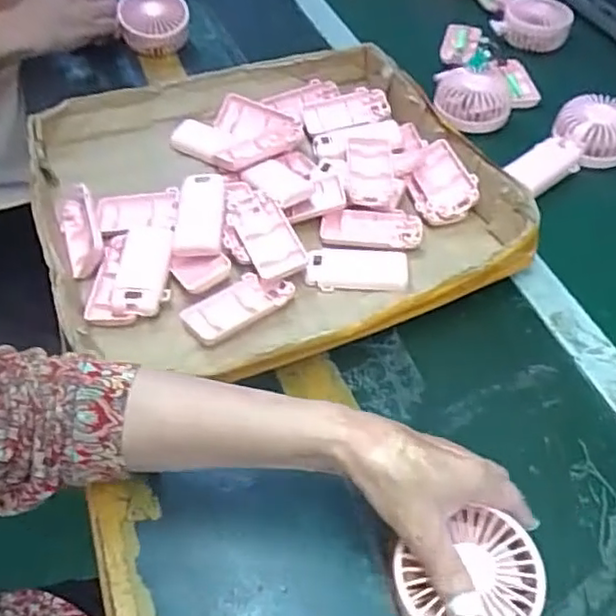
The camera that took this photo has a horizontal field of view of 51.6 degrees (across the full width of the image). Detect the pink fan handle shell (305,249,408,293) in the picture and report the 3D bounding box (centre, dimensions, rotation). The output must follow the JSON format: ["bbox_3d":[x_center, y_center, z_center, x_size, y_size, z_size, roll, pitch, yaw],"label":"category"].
[{"bbox_3d":[0.044,-0.036,0.570,0.089,0.007,0.047,3,50,-2],"label":"pink fan handle shell"}]

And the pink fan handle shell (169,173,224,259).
[{"bbox_3d":[-0.100,-0.084,0.578,0.045,0.021,0.088,0,50,-4],"label":"pink fan handle shell"}]

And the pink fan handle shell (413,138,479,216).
[{"bbox_3d":[0.135,-0.130,0.636,0.050,0.019,0.093,-34,50,23],"label":"pink fan handle shell"}]

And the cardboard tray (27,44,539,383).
[{"bbox_3d":[-0.042,-0.112,0.604,0.393,0.063,0.375,-16,53,-17],"label":"cardboard tray"}]

